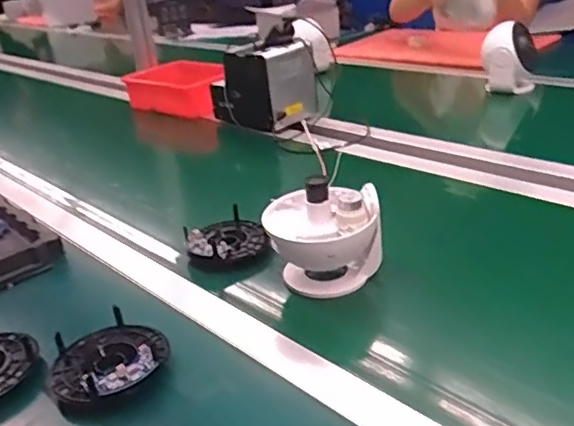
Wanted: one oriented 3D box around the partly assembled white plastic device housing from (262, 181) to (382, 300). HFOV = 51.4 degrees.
[{"bbox_3d":[0.039,0.030,0.632,0.116,0.108,0.098,-5,26,5],"label":"partly assembled white plastic device housing"}]

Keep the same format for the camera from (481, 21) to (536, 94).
[{"bbox_3d":[0.450,-0.314,1.210,0.101,0.129,0.092,2,27,18],"label":"camera"}]

